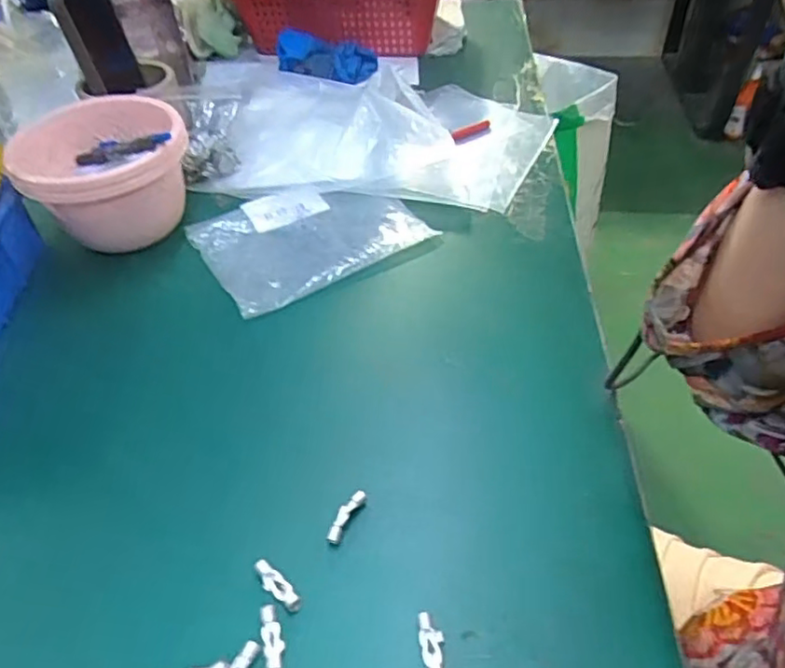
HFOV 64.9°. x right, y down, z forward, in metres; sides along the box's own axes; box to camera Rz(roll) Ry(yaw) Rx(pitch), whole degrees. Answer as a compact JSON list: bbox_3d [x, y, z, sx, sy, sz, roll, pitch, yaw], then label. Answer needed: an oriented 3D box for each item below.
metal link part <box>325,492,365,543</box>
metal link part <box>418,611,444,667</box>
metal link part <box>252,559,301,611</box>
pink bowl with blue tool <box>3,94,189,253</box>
[{"bbox_3d":[-0.029,0.113,0.384,0.009,0.009,0.037,20,50,21],"label":"metal link part"},{"bbox_3d":[0.021,0.167,0.328,0.013,0.005,0.036,-1,46,2],"label":"metal link part"},{"bbox_3d":[-0.067,0.145,0.356,0.011,0.005,0.036,-34,53,-26],"label":"metal link part"},{"bbox_3d":[-0.261,-0.151,0.581,0.137,0.098,0.140,-2,46,2],"label":"pink bowl with blue tool"}]

